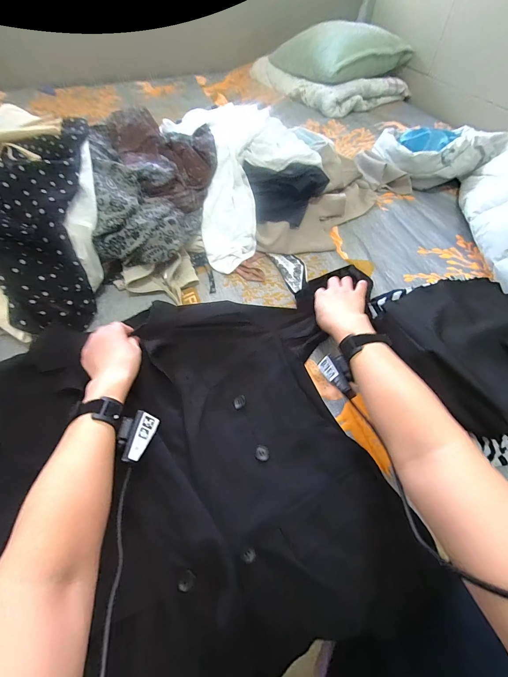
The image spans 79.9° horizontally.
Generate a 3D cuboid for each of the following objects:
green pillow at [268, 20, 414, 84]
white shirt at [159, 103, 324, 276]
[{"bbox_3d":[0.365,-1.235,1.281,0.380,0.169,0.443,-30,59,-20],"label":"green pillow"},{"bbox_3d":[-0.026,-0.424,0.761,0.312,0.159,0.471,-18,56,-13],"label":"white shirt"}]

